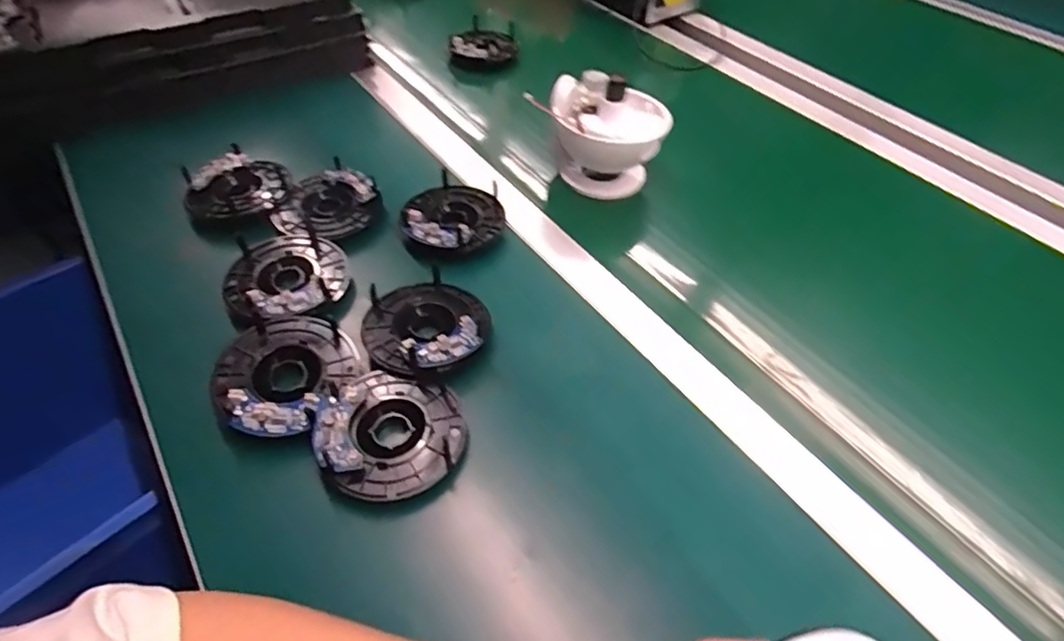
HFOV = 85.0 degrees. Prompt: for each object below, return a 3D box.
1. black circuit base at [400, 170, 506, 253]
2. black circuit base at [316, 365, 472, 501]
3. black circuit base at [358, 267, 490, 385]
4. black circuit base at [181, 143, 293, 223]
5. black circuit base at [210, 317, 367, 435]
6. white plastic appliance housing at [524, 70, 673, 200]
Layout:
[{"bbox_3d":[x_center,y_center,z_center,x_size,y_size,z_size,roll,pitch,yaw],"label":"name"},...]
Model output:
[{"bbox_3d":[-0.077,-0.106,0.569,0.097,0.021,0.105,-7,49,-8],"label":"black circuit base"},{"bbox_3d":[-0.100,0.077,0.411,0.099,0.020,0.097,1,49,-1],"label":"black circuit base"},{"bbox_3d":[-0.087,-0.001,0.471,0.097,0.022,0.107,-15,51,-14],"label":"black circuit base"},{"bbox_3d":[-0.298,-0.139,0.586,0.096,0.020,0.099,-23,53,-20],"label":"black circuit base"},{"bbox_3d":[-0.185,0.037,0.438,0.097,0.014,0.102,29,54,21],"label":"black circuit base"},{"bbox_3d":[0.077,-0.201,0.625,0.111,0.125,0.120,20,51,15],"label":"white plastic appliance housing"}]

